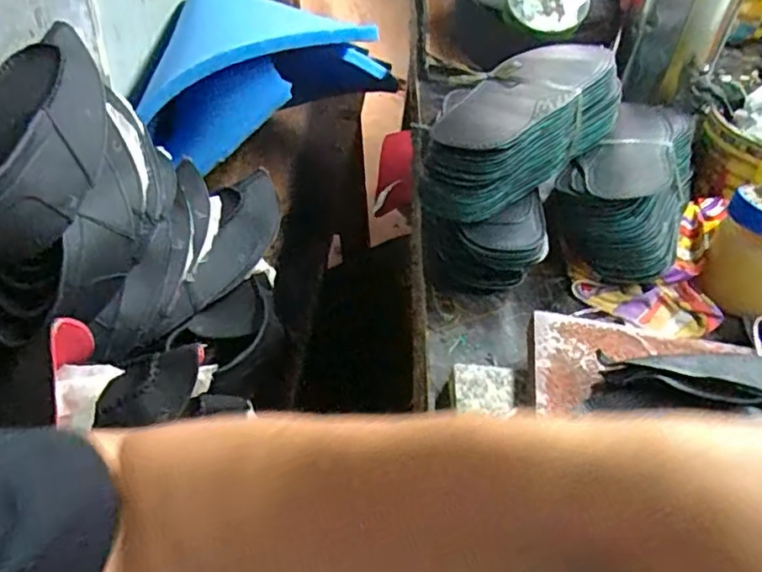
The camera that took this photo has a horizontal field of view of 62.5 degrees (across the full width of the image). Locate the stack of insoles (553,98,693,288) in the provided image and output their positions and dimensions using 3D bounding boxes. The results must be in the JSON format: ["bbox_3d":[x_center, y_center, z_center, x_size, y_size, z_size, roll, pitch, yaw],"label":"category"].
[{"bbox_3d":[0.251,-0.111,0.617,0.108,0.080,0.253,22,44,17],"label":"stack of insoles"}]

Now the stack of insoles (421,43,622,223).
[{"bbox_3d":[0.134,-0.156,0.578,0.105,0.061,0.265,30,47,24],"label":"stack of insoles"}]

